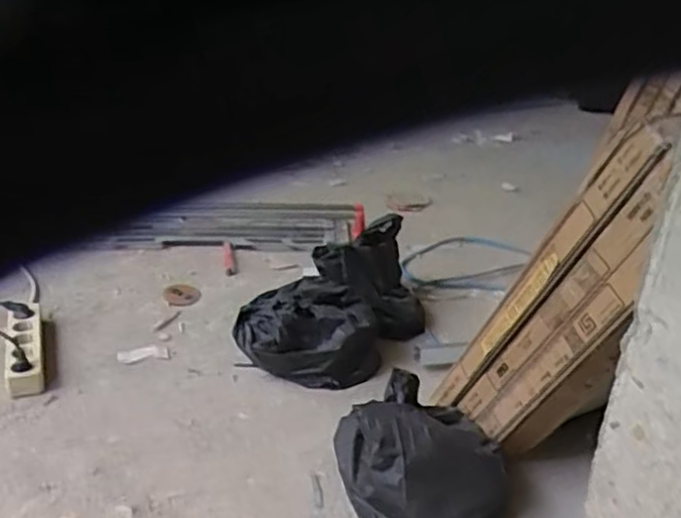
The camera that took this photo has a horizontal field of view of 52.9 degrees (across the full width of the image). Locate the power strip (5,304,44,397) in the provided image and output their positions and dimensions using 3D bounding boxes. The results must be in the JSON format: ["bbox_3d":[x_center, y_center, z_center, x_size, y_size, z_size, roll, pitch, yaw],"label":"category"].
[{"bbox_3d":[-0.551,0.153,1.193,0.060,0.051,0.237,-8,27,-22],"label":"power strip"}]

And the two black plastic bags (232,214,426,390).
[{"bbox_3d":[-0.014,0.079,1.246,0.234,0.173,0.348,17,29,29],"label":"two black plastic bags"}]

